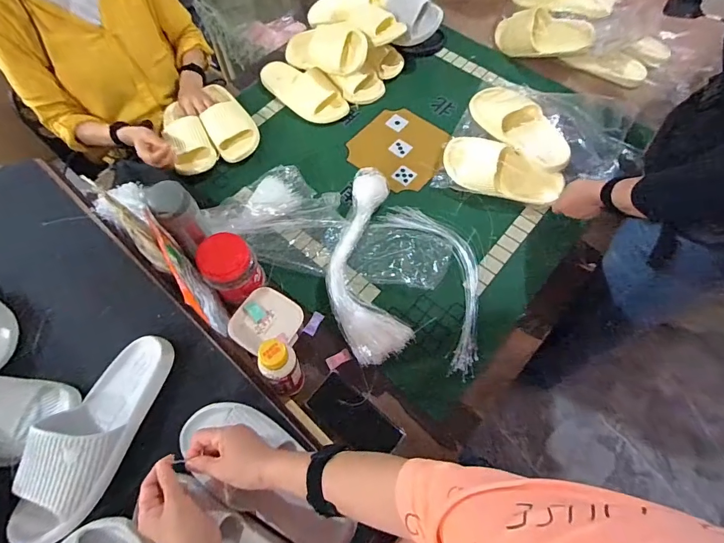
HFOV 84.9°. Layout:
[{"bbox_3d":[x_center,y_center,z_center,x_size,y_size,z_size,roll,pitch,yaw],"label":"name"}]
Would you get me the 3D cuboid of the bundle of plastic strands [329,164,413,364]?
[{"bbox_3d":[0.003,-0.017,0.766,0.142,0.067,0.387,-7,64,-3],"label":"bundle of plastic strands"}]

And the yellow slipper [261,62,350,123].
[{"bbox_3d":[-0.149,-0.458,0.985,0.108,0.054,0.246,-41,70,-18],"label":"yellow slipper"}]

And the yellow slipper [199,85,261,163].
[{"bbox_3d":[-0.336,-0.375,0.959,0.107,0.058,0.248,-30,67,-14],"label":"yellow slipper"}]

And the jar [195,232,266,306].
[{"bbox_3d":[-0.234,-0.003,0.715,0.095,0.121,0.078,-36,69,-16],"label":"jar"}]

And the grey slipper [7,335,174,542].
[{"bbox_3d":[-0.365,0.214,0.534,0.116,0.068,0.281,16,65,8],"label":"grey slipper"}]

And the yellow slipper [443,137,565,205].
[{"bbox_3d":[0.295,-0.209,0.849,0.255,0.113,0.061,23,26,10],"label":"yellow slipper"}]

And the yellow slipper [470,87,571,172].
[{"bbox_3d":[0.329,-0.313,0.828,0.120,0.073,0.248,-22,66,-10],"label":"yellow slipper"}]

